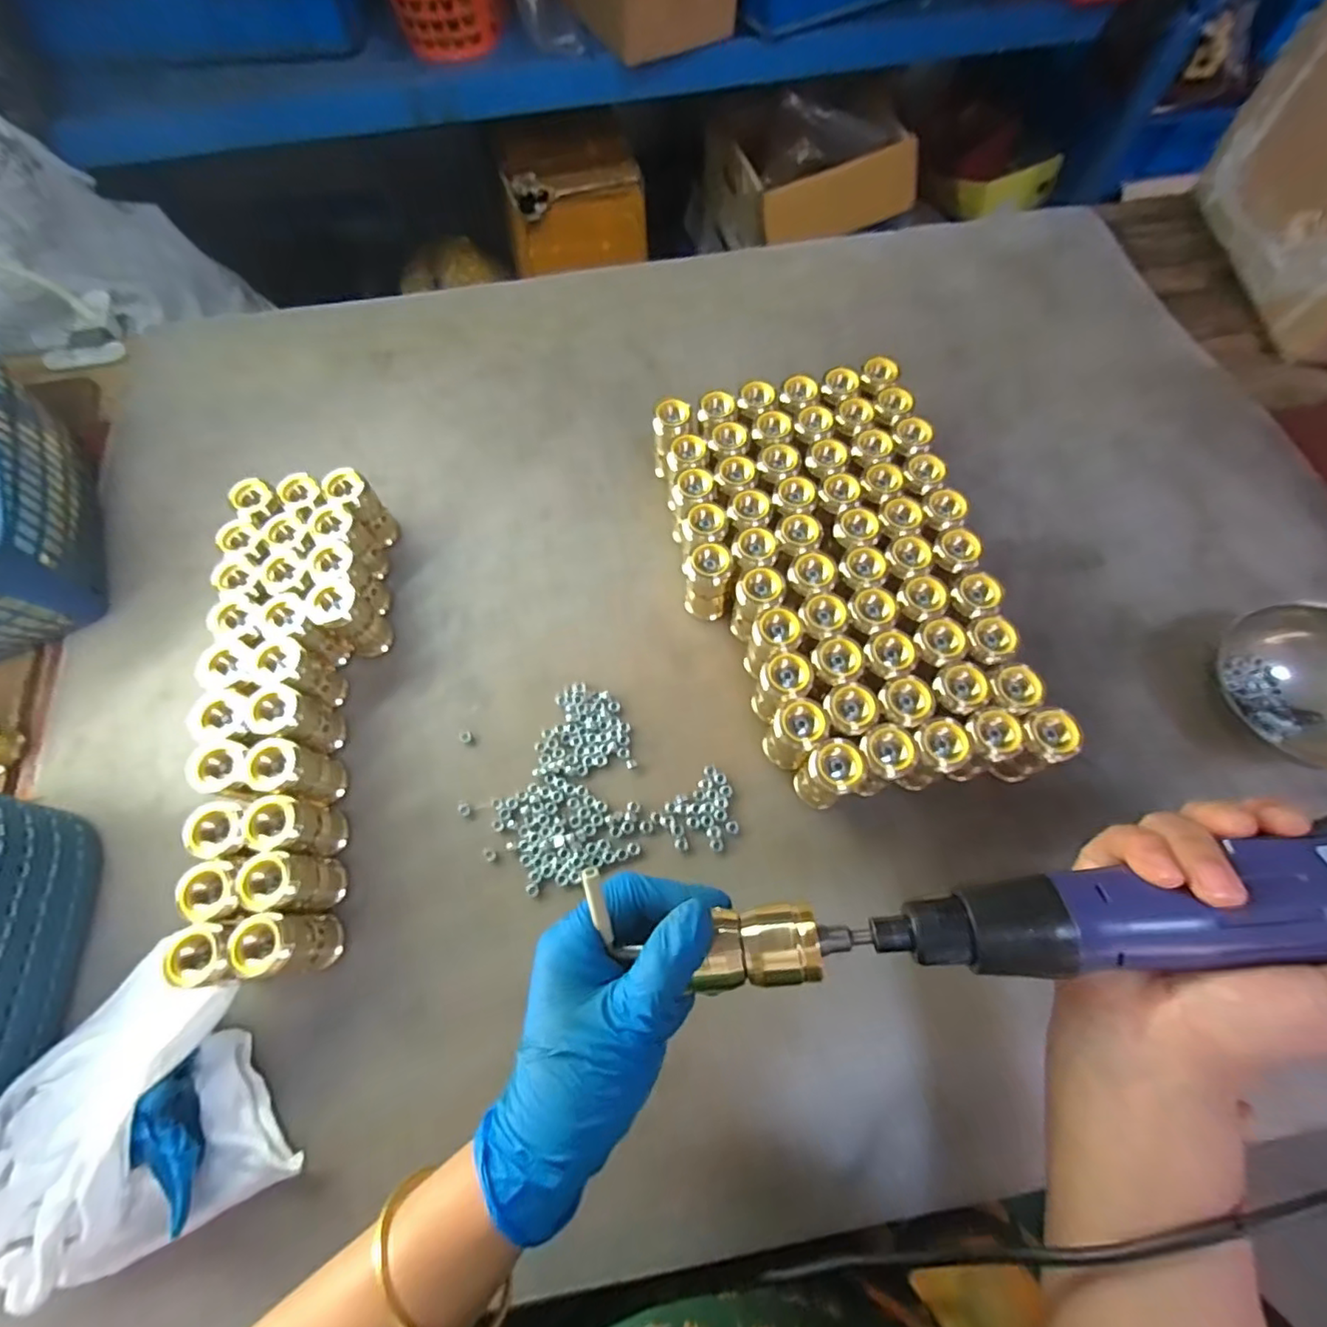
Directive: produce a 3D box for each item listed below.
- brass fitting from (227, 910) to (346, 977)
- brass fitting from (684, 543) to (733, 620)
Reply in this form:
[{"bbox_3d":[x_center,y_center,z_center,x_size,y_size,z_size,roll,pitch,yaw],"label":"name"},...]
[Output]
[{"bbox_3d":[-0.215,0.162,0.342,0.030,0.062,0.030,1,68,2],"label":"brass fitting"},{"bbox_3d":[0.032,-0.058,0.424,0.031,0.061,0.028,12,68,7],"label":"brass fitting"}]

